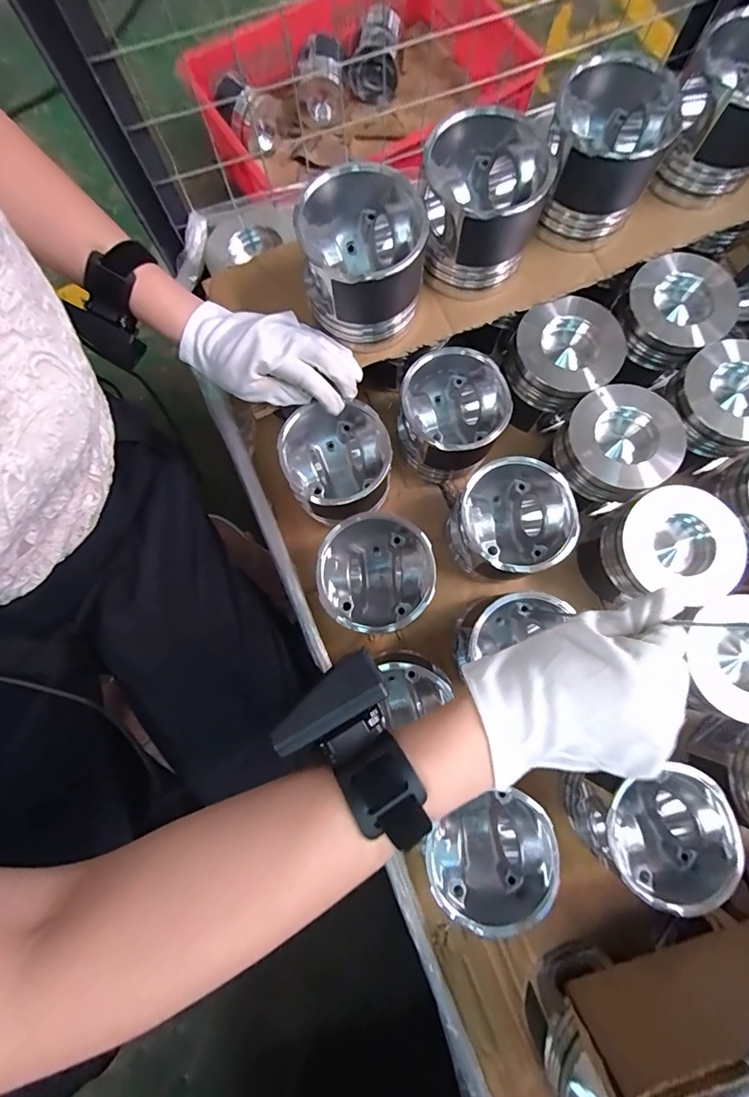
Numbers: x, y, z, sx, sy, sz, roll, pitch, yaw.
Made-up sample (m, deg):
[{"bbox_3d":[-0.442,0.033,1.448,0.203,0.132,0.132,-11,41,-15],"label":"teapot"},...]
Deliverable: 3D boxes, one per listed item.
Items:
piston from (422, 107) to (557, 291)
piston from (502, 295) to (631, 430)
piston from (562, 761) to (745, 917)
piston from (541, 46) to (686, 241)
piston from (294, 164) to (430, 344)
[{"bbox_3d":[0.097,-0.325,0.419,0.109,0.103,0.115,3,78,0],"label":"piston"},{"bbox_3d":[0.203,-0.206,0.491,0.112,0.088,0.122,39,80,7],"label":"piston"},{"bbox_3d":[0.251,0.255,0.405,0.105,0.097,0.098,0,78,-1],"label":"piston"},{"bbox_3d":[0.215,-0.380,0.430,0.110,0.105,0.111,30,80,6],"label":"piston"},{"bbox_3d":[-0.011,-0.260,0.404,0.105,0.110,0.101,0,78,-1],"label":"piston"}]

